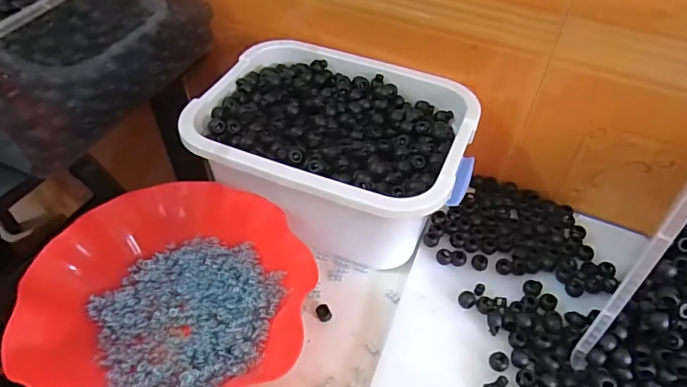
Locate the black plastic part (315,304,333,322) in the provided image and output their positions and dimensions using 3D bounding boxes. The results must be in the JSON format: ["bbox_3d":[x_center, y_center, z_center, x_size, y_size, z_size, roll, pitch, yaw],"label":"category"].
[{"bbox_3d":[-0.018,0.106,0.433,0.013,0.005,0.016,-18,51,-17],"label":"black plastic part"}]

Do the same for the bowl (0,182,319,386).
[{"bbox_3d":[-0.139,0.091,0.404,0.216,0.062,0.210,1,48,-1],"label":"bowl"}]

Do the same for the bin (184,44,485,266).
[{"bbox_3d":[-0.008,-0.043,0.482,0.246,0.103,0.196,18,52,18],"label":"bin"}]

